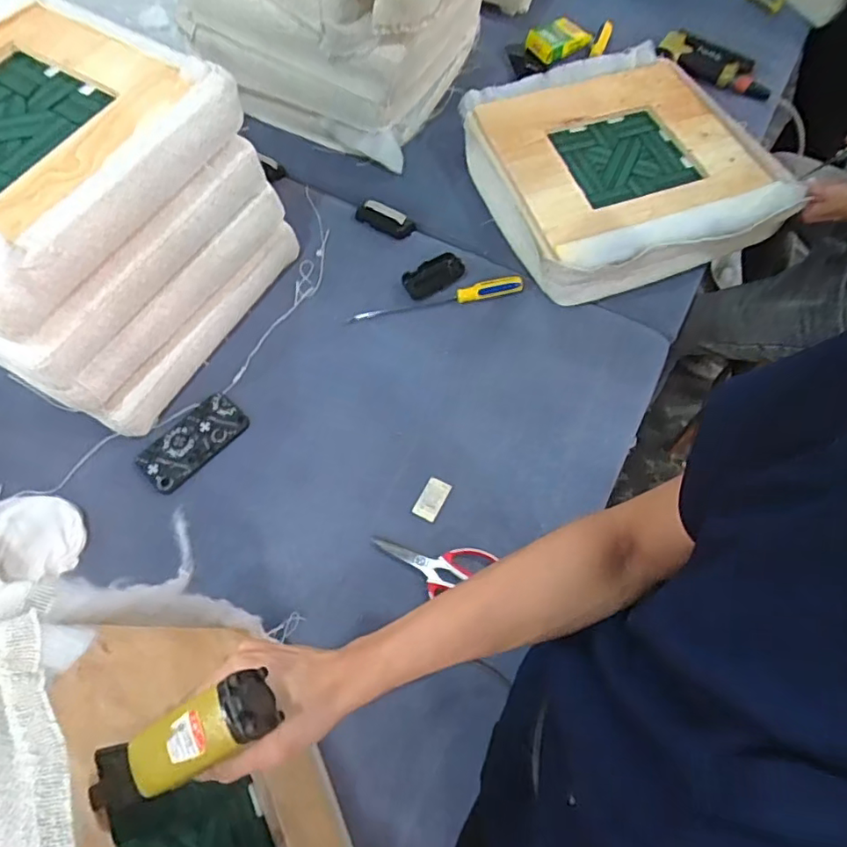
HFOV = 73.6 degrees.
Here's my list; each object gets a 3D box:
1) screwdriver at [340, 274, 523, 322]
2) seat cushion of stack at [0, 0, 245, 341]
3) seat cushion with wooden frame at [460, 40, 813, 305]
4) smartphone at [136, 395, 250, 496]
[{"bbox_3d":[0.023,-0.212,0.957,0.302,0.024,0.033,-10,65,-6],"label":"screwdriver"},{"bbox_3d":[-0.529,-0.364,0.723,0.409,0.083,0.448,27,67,12],"label":"seat cushion of stack"},{"bbox_3d":[0.363,-0.479,1.017,0.498,0.115,0.464,-15,65,-8],"label":"seat cushion with wooden frame"},{"bbox_3d":[-0.348,0.027,0.855,0.089,0.013,0.162,38,70,16],"label":"smartphone"}]

